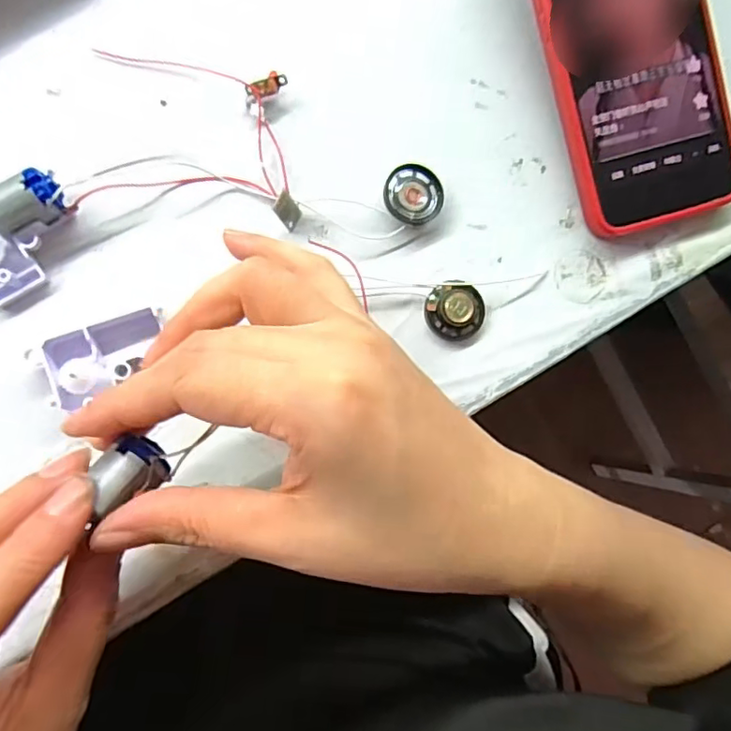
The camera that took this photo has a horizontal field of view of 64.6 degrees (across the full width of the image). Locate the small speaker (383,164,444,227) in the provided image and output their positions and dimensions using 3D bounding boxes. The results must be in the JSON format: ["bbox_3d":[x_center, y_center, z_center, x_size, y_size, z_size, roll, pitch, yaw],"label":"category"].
[{"bbox_3d":[0.021,-0.074,0.252,0.025,0.009,0.025,1,85,-8],"label":"small speaker"}]

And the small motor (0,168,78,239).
[{"bbox_3d":[-0.130,-0.062,0.222,0.029,0.018,0.017,-28,90,-9],"label":"small motor"}]

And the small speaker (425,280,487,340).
[{"bbox_3d":[0.040,-0.024,0.251,0.026,0.009,0.025,1,85,-8],"label":"small speaker"}]

